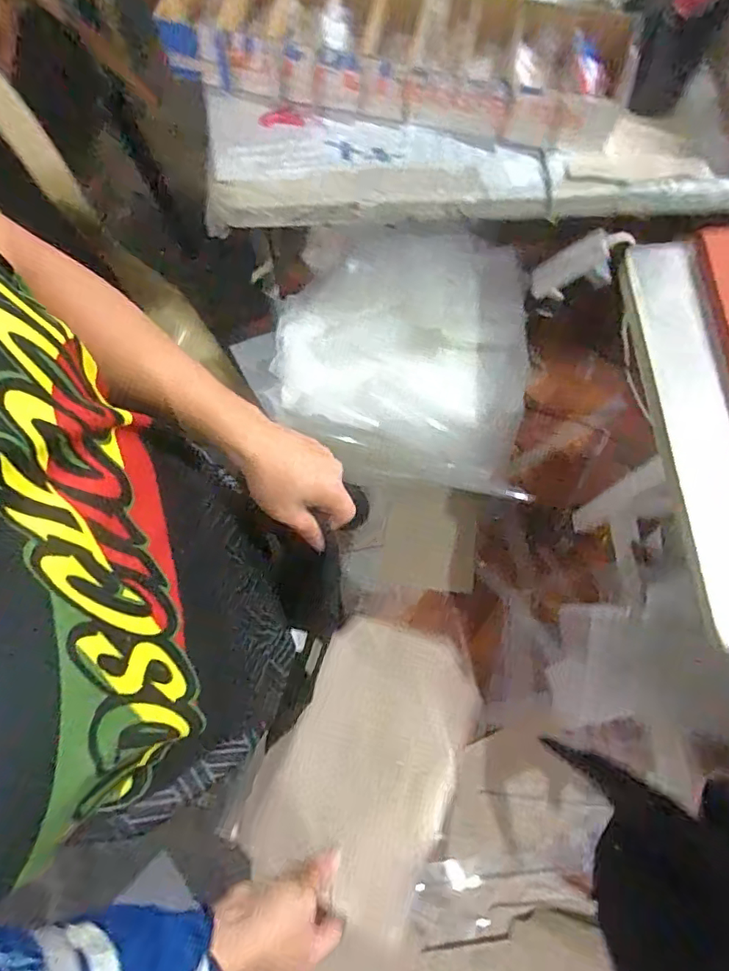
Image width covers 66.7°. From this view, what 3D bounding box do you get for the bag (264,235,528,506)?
[{"bbox_3d":[0.078,-0.251,1.150,0.499,0.165,0.501,12,74,4],"label":"bag"}]

